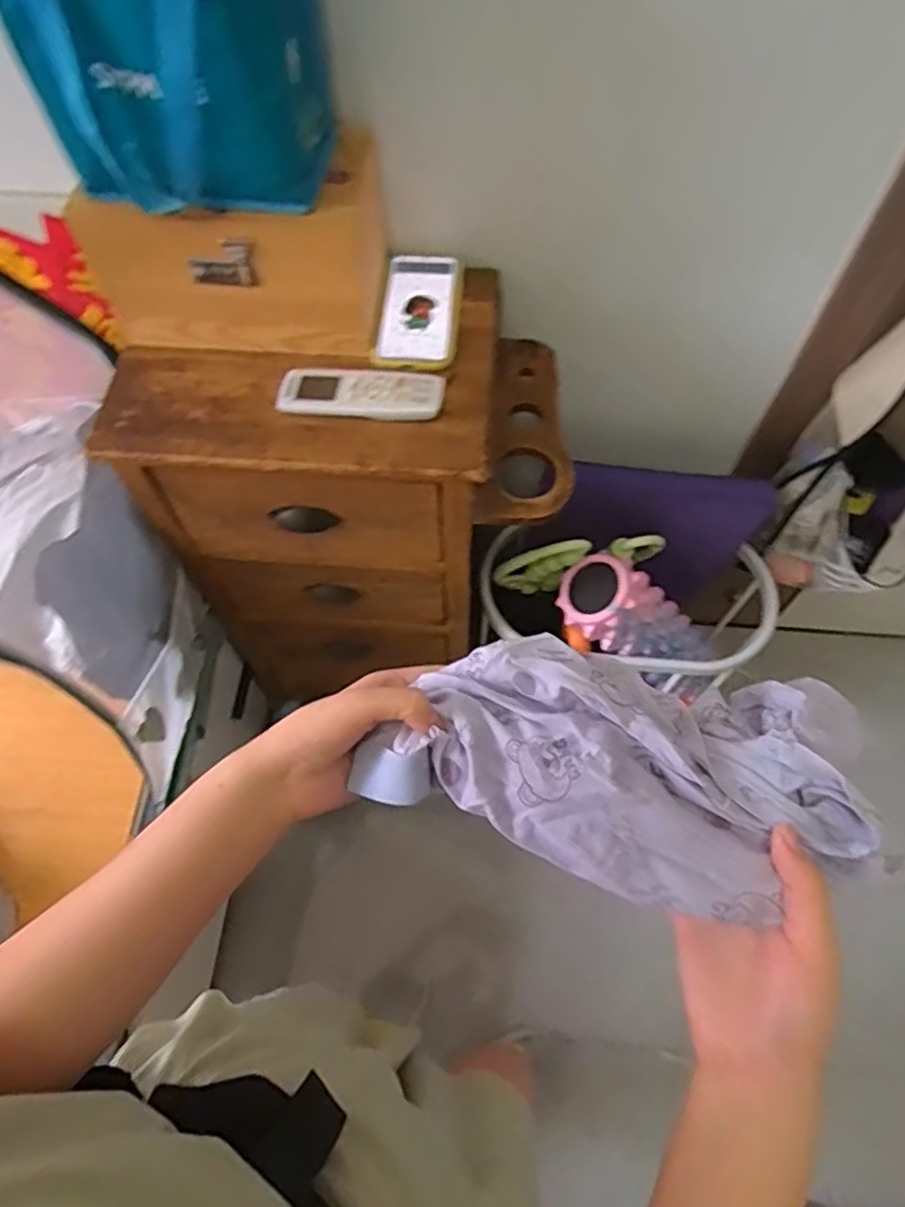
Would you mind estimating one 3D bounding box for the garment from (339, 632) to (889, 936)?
[{"bbox_3d":[0.074,0.076,0.352,0.230,0.052,0.116,14,65,8],"label":"garment"}]

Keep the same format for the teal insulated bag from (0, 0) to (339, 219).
[{"bbox_3d":[-0.217,-0.449,0.546,0.203,0.215,0.174,11,64,6],"label":"teal insulated bag"}]

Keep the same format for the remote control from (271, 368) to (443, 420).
[{"bbox_3d":[-0.090,-0.209,0.698,0.162,0.030,0.057,9,64,5],"label":"remote control"}]

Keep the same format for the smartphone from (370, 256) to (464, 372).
[{"bbox_3d":[-0.035,-0.319,0.761,0.083,0.014,0.158,6,64,4],"label":"smartphone"}]

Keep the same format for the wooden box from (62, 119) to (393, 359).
[{"bbox_3d":[-0.213,-0.367,0.712,0.280,0.145,0.152,2,64,2],"label":"wooden box"}]

